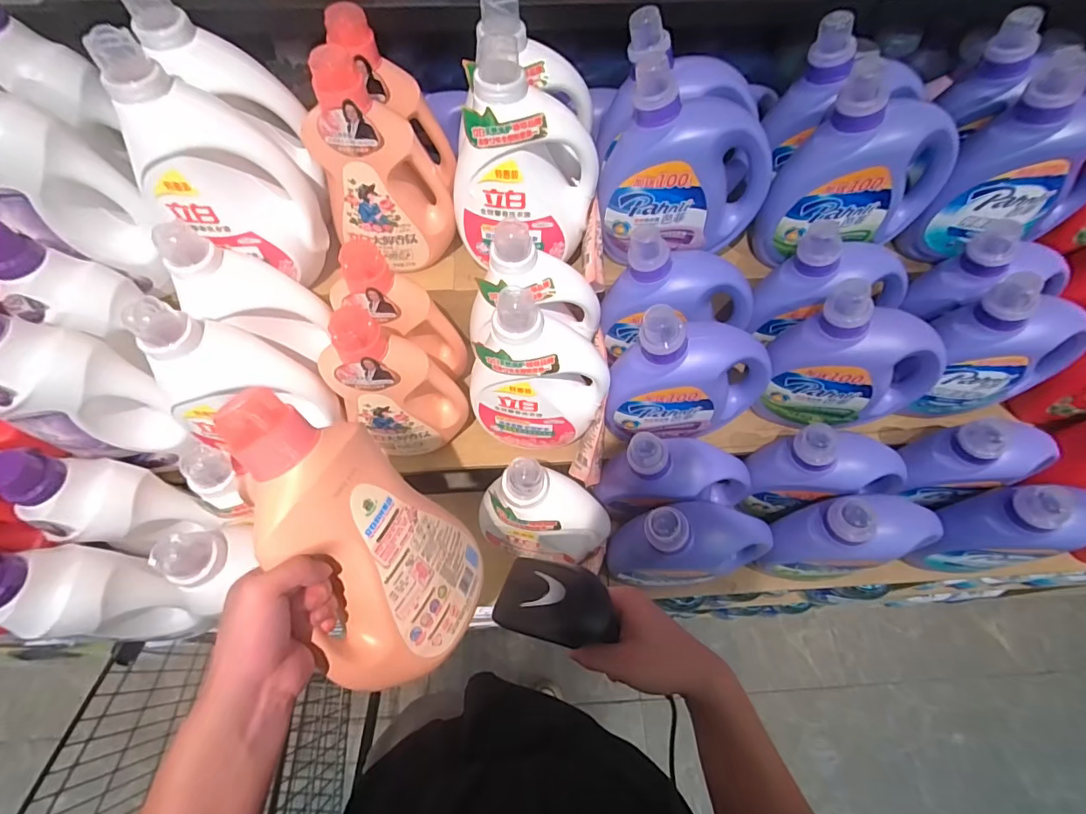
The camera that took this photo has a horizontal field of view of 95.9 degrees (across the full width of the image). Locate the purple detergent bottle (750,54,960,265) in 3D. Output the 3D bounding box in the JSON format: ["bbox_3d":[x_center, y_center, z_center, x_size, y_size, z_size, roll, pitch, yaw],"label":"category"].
[{"bbox_3d":[0.474,-0.347,0.712,0.248,0.247,0.106,-16,64,-9],"label":"purple detergent bottle"}]

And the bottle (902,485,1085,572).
[{"bbox_3d":[0.719,0.187,0.751,0.197,0.253,0.088,-2,63,-2],"label":"bottle"}]

